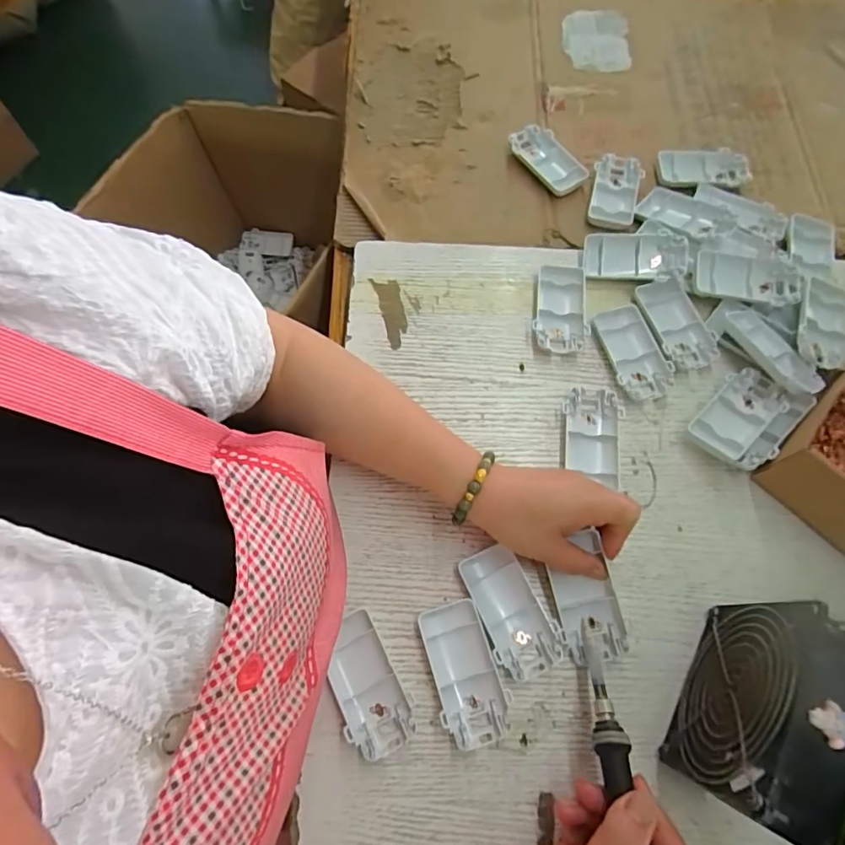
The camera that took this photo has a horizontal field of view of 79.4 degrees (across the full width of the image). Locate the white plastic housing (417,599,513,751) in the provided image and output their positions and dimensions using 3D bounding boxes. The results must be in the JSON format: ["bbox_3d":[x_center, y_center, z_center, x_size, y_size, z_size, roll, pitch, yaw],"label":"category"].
[{"bbox_3d":[0.031,0.184,0.375,0.047,0.015,0.094,-13,69,-4],"label":"white plastic housing"}]

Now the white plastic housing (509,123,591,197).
[{"bbox_3d":[0.138,-0.289,0.561,0.045,0.016,0.093,-30,71,-10],"label":"white plastic housing"}]

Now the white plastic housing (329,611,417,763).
[{"bbox_3d":[-0.042,0.193,0.373,0.048,0.014,0.092,-30,71,-10],"label":"white plastic housing"}]

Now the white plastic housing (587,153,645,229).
[{"bbox_3d":[0.204,-0.244,0.540,0.048,0.015,0.100,16,69,7],"label":"white plastic housing"}]

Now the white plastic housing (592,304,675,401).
[{"bbox_3d":[0.194,-0.065,0.468,0.048,0.012,0.092,-15,69,-5],"label":"white plastic housing"}]

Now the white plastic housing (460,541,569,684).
[{"bbox_3d":[0.066,0.144,0.389,0.049,0.014,0.094,-28,71,-10],"label":"white plastic housing"}]

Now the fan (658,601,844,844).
[{"bbox_3d":[0.211,0.176,0.315,0.043,0.124,0.118,29,72,12],"label":"fan"}]

